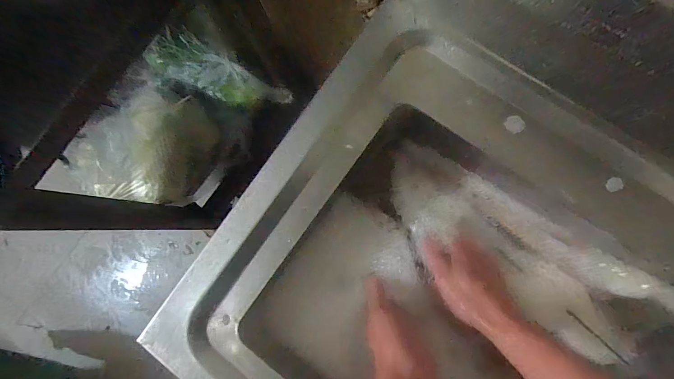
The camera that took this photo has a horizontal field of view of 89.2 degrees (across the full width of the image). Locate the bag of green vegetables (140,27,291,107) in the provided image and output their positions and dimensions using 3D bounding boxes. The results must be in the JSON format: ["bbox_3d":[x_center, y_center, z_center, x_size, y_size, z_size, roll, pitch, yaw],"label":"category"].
[{"bbox_3d":[-0.282,-0.290,0.886,0.335,0.094,0.112,19,85,-12],"label":"bag of green vegetables"}]

